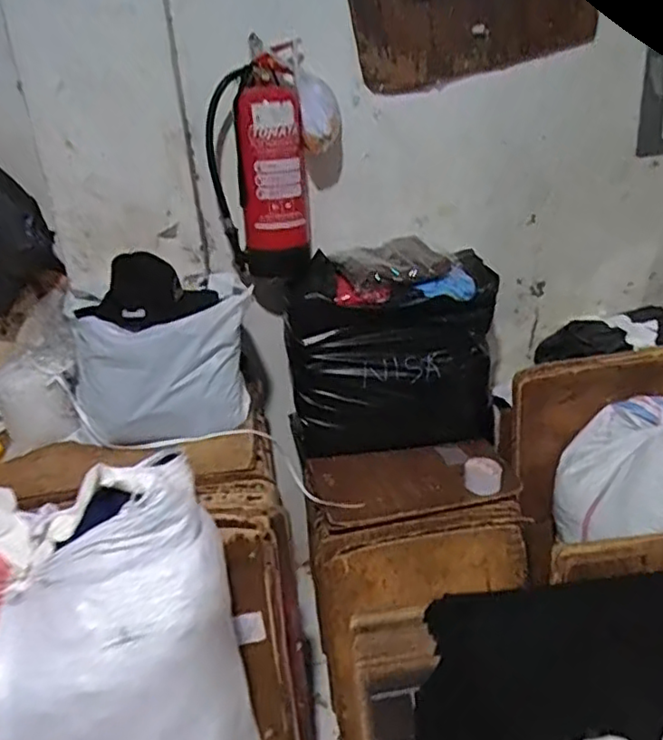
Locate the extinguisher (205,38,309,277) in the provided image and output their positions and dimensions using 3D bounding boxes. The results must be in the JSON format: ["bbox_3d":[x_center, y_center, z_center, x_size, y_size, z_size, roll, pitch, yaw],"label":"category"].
[{"bbox_3d":[-0.171,-0.472,1.523,0.218,0.524,0.138,-4,23,1],"label":"extinguisher"}]

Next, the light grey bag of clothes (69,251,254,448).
[{"bbox_3d":[-0.360,-0.048,1.336,0.333,0.337,0.209,-15,25,-22],"label":"light grey bag of clothes"}]

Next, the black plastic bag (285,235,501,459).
[{"bbox_3d":[0.147,-0.049,1.626,0.495,0.482,0.195,-7,23,-5],"label":"black plastic bag"}]

